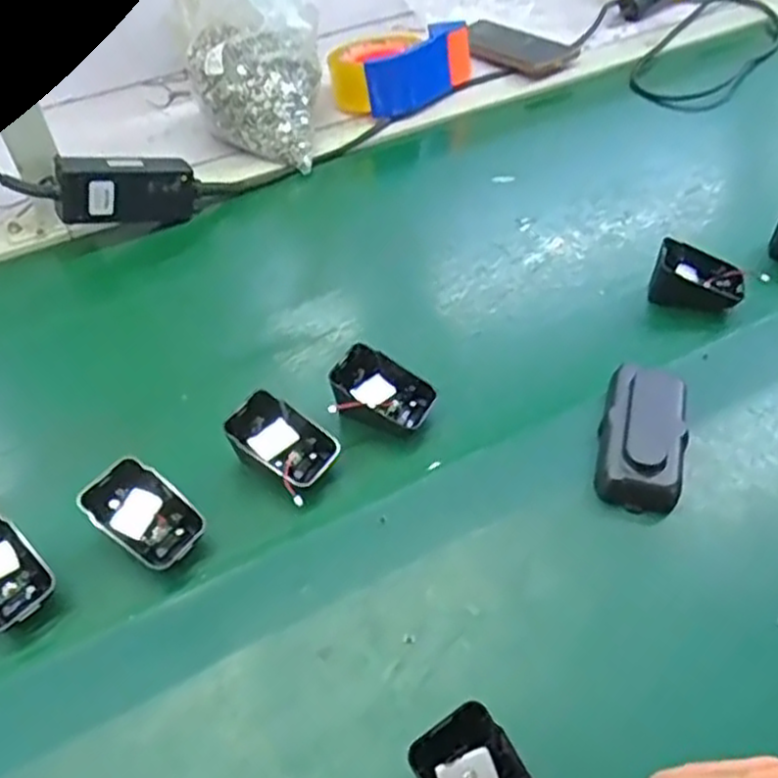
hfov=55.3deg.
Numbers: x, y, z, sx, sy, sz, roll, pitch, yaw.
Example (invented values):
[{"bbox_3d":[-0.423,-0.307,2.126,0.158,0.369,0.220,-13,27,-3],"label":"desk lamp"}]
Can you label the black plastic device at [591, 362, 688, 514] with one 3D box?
[{"bbox_3d":[0.163,0.031,0.478,0.050,0.031,0.104,13,49,15],"label":"black plastic device"}]

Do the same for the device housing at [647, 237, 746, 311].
[{"bbox_3d":[0.240,-0.088,0.576,0.066,0.036,0.046,18,50,19],"label":"device housing"}]

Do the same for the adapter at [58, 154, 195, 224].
[{"bbox_3d":[-0.229,-0.177,0.655,0.116,0.055,0.028,-9,43,-34],"label":"adapter"}]

